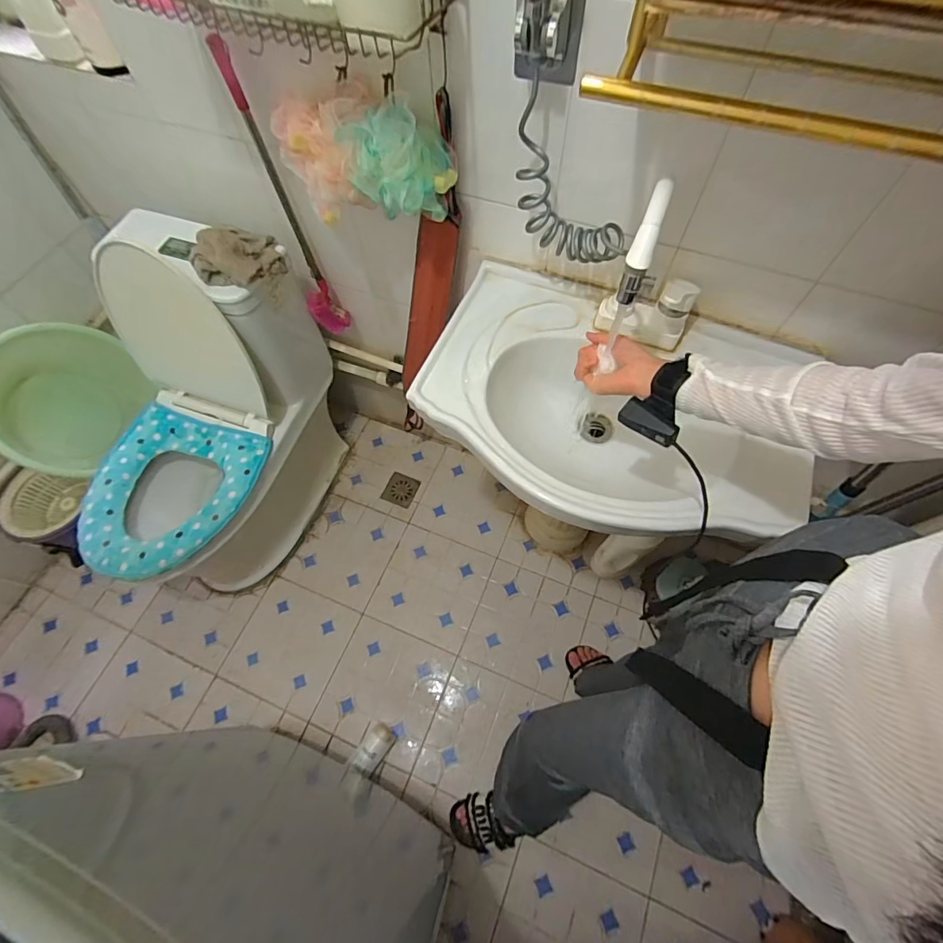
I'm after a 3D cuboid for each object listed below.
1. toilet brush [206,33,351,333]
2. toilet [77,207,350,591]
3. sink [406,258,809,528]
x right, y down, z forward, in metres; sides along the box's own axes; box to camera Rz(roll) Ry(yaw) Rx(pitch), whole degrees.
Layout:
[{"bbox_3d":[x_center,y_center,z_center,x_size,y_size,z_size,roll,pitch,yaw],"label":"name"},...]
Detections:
[{"bbox_3d":[-0.355,-0.493,0.905,0.082,0.539,0.105,-21,65,-8],"label":"toilet brush"},{"bbox_3d":[-0.644,-0.093,1.144,0.379,0.784,0.706,15,65,10],"label":"toilet"},{"bbox_3d":[0.222,-0.085,0.770,0.590,0.154,0.410,20,66,12],"label":"sink"}]

